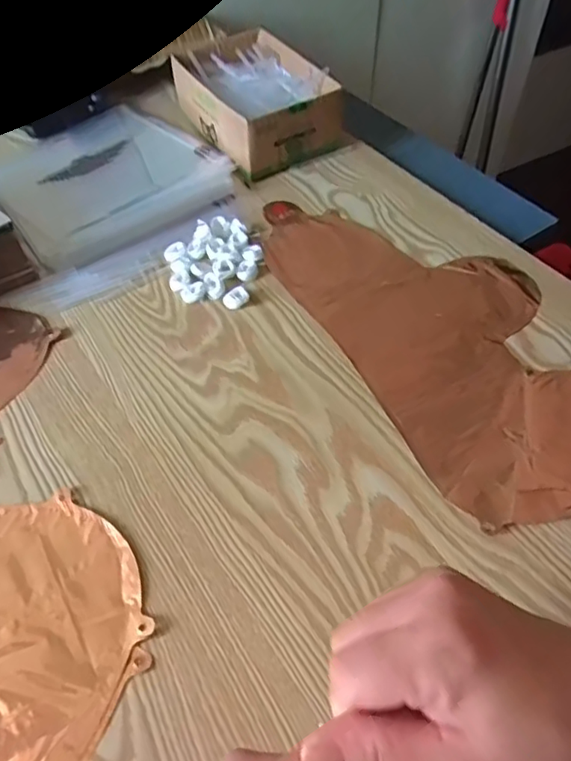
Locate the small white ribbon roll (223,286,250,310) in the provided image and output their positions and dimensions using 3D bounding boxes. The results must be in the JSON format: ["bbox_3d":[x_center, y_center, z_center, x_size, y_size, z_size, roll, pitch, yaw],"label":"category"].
[{"bbox_3d":[-0.045,-0.073,0.522,0.024,0.011,0.017,-38,59,-25],"label":"small white ribbon roll"}]

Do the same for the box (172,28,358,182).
[{"bbox_3d":[-0.029,-0.319,0.677,0.137,0.069,0.174,-27,55,-18],"label":"box"}]

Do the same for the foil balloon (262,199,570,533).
[{"bbox_3d":[0.146,-0.051,0.500,0.205,0.006,0.406,-23,54,-16],"label":"foil balloon"}]

